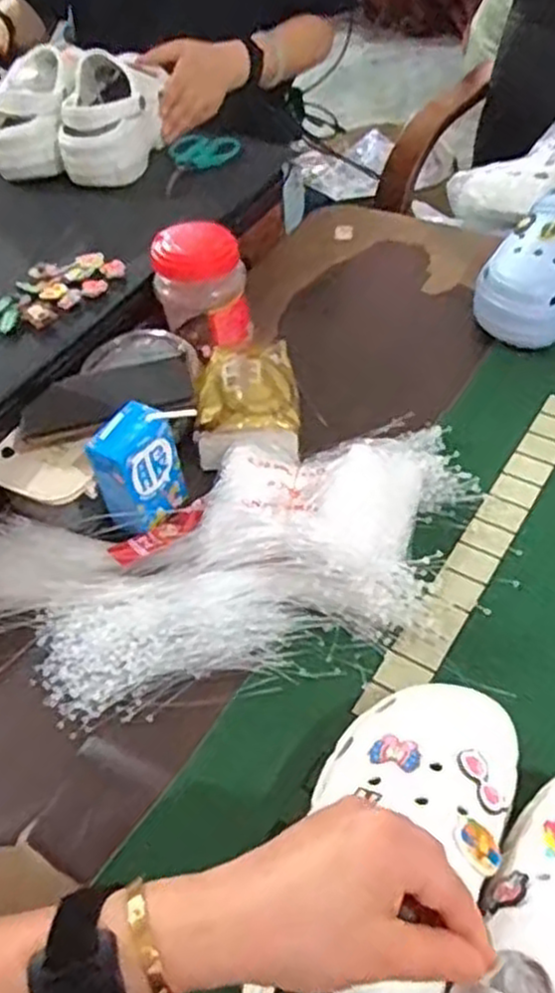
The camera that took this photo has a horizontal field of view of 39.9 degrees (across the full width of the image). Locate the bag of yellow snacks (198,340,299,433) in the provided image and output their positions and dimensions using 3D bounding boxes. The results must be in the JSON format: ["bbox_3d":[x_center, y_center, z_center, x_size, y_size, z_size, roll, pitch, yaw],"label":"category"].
[{"bbox_3d":[-0.029,-0.114,0.745,0.094,0.023,0.110,-2,49,3],"label":"bag of yellow snacks"}]

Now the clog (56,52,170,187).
[{"bbox_3d":[-0.203,-0.469,0.942,0.101,0.100,0.220,1,49,6],"label":"clog"}]

